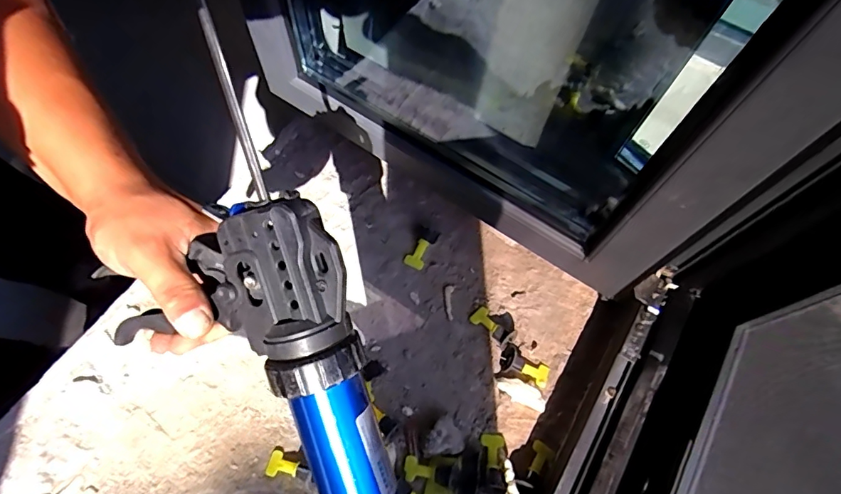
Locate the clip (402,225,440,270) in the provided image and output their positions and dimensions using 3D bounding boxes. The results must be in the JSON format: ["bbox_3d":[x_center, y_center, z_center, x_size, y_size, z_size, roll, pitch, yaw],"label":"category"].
[{"bbox_3d":[-0.001,0.001,0.664,0.034,0.021,0.060,24,84,8],"label":"clip"}]

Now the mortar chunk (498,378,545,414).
[{"bbox_3d":[0.126,0.182,0.589,0.061,0.011,0.024,28,67,9],"label":"mortar chunk"}]

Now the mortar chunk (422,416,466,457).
[{"bbox_3d":[0.028,0.228,0.553,0.041,0.029,0.050,40,70,14],"label":"mortar chunk"}]

